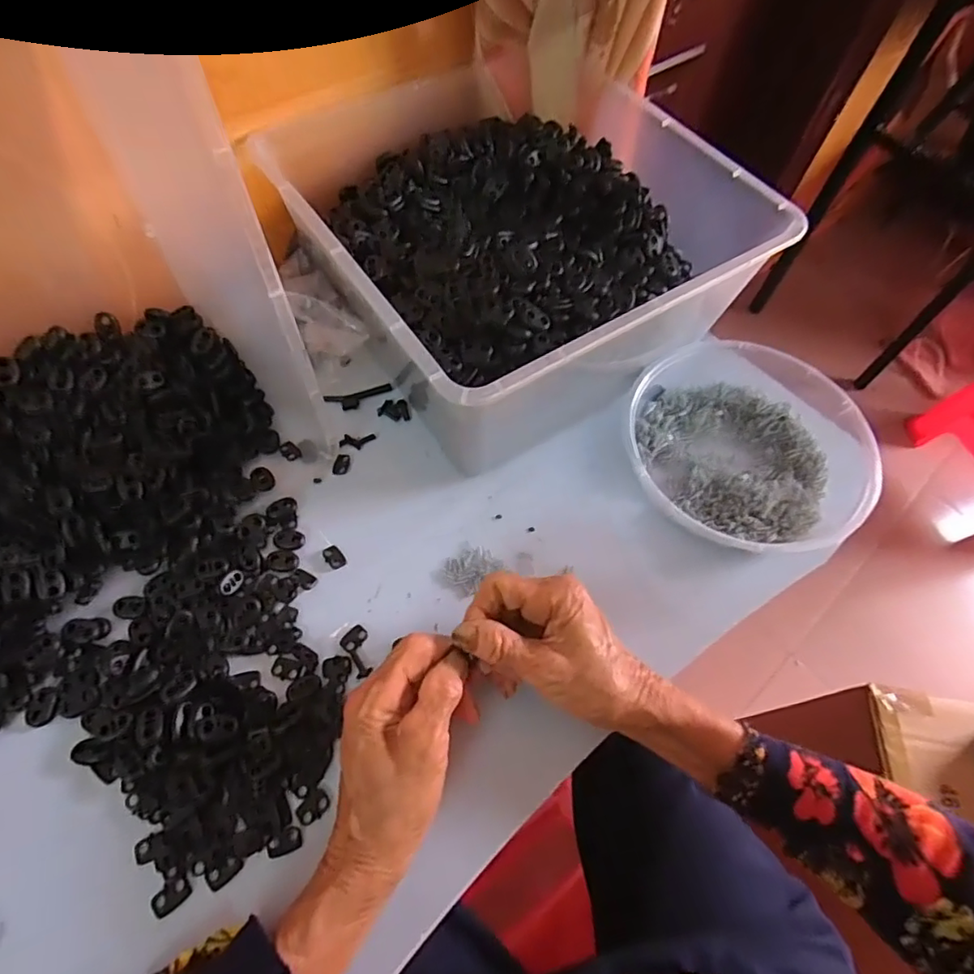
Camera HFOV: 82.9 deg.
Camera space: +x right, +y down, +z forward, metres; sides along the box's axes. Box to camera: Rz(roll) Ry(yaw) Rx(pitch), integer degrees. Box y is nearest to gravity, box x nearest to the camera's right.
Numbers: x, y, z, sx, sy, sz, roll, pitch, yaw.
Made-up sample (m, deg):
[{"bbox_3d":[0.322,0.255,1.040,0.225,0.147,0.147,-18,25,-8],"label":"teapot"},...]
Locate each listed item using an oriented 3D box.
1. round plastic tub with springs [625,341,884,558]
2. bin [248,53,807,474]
[{"bbox_3d":[0.203,-0.037,0.437,0.179,0.043,0.186,2,59,-4],"label":"round plastic tub with springs"},{"bbox_3d":[0.023,-0.189,0.461,0.309,0.147,0.311,-29,65,-20],"label":"bin"}]

